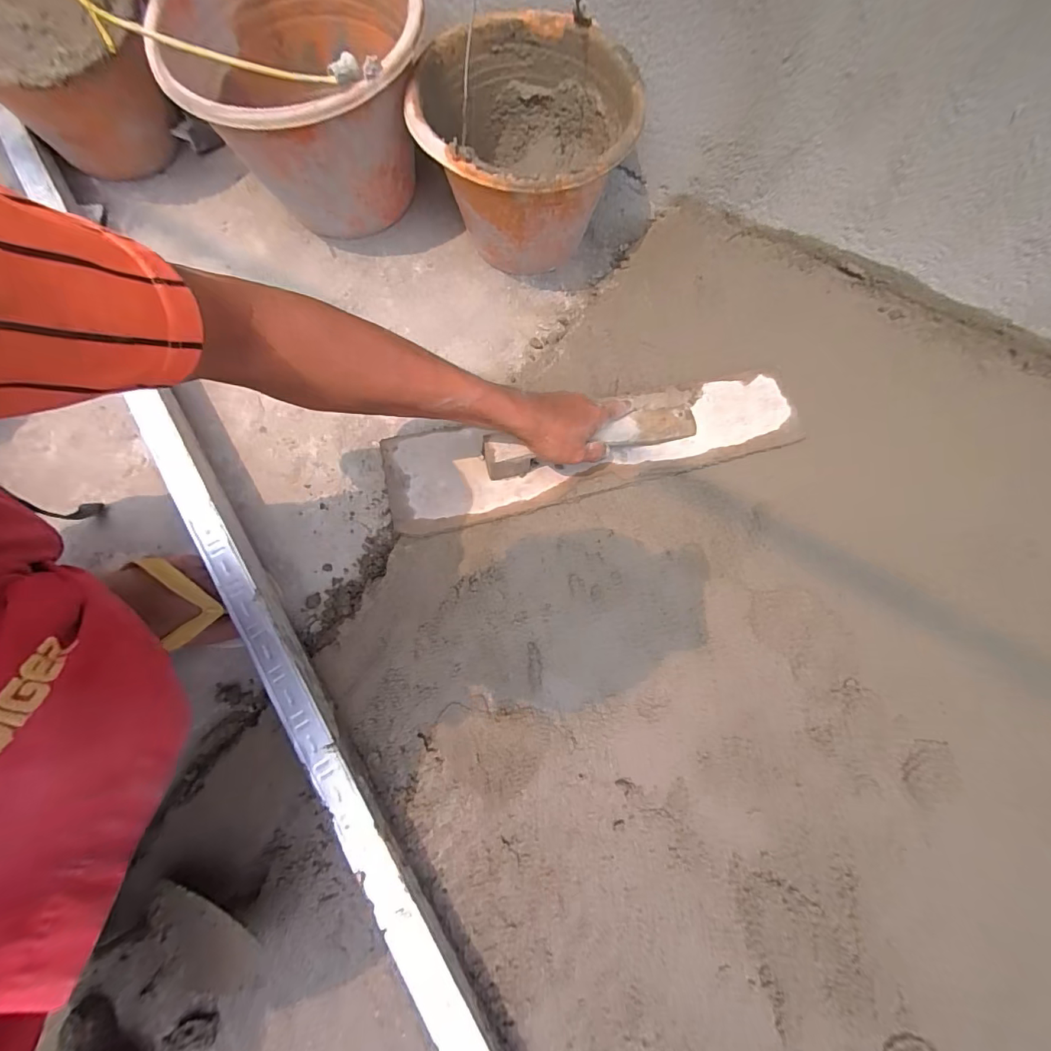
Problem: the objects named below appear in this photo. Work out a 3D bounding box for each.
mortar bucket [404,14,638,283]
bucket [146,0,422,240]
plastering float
[{"bbox_3d":[-0.003,-0.435,0.566,0.237,0.181,0.234,0,76,-2],"label":"mortar bucket"},{"bbox_3d":[-0.248,-0.505,0.559,0.254,0.213,0.257,0,76,-2],"label":"bucket"},{"bbox_3d":[0.081,-0.098,0.507,0.478,0.059,0.113,-12,76,-4],"label":"plastering float"}]

